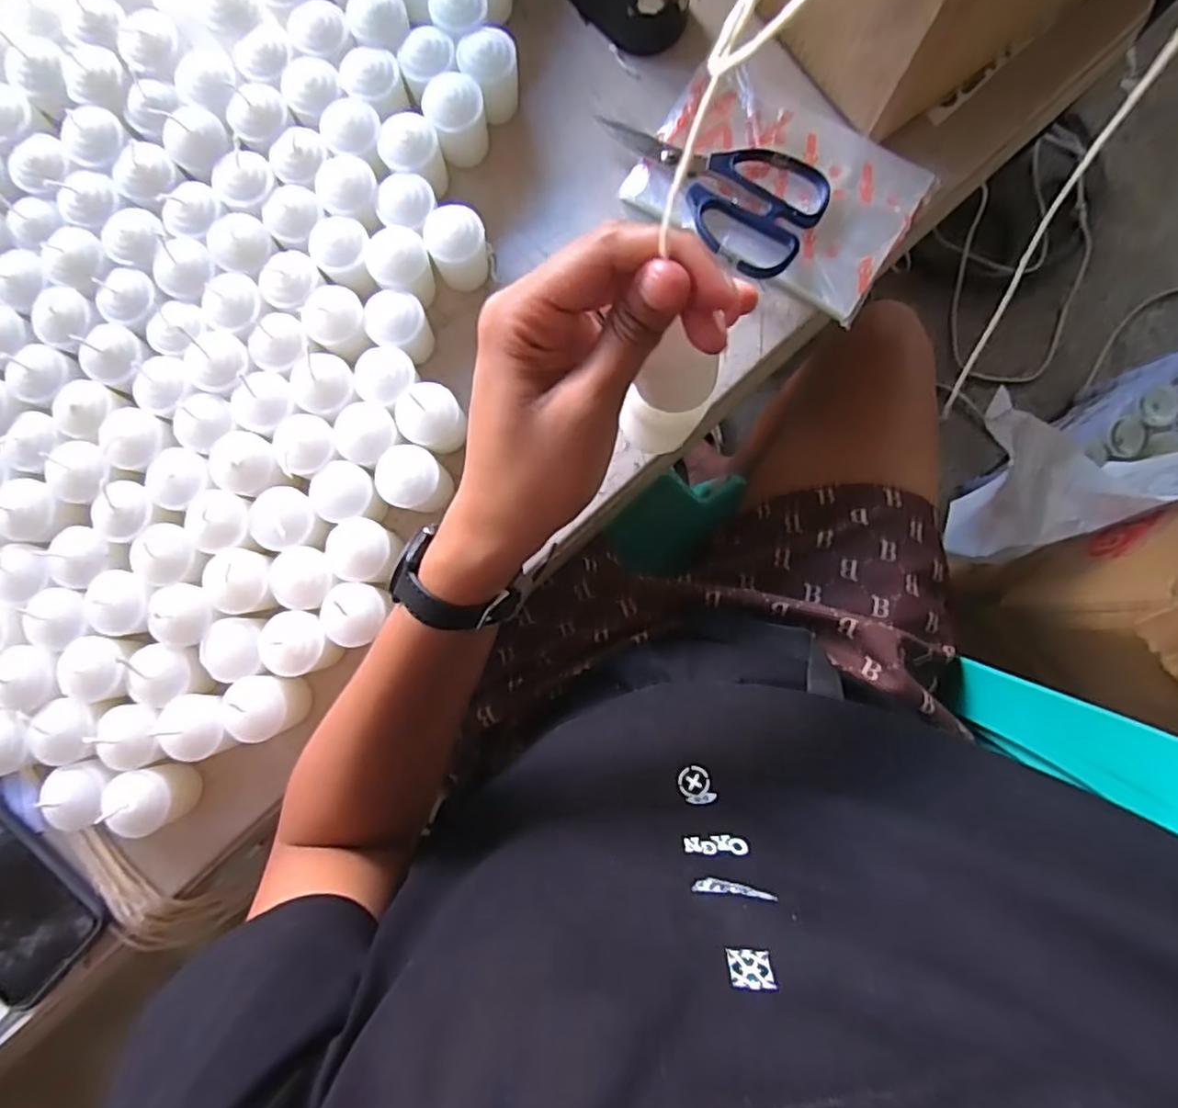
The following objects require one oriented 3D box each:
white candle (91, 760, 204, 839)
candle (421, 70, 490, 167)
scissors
[{"bbox_3d":[-0.267,0.149,0.391,0.036,0.046,0.036,0,86,0],"label":"white candle"},{"bbox_3d":[-0.087,-0.291,0.434,0.038,0.052,0.039,-22,87,-1],"label":"candle"},{"bbox_3d":[0.081,-0.258,0.435,0.164,0.016,0.081,41,87,2],"label":"scissors"}]

